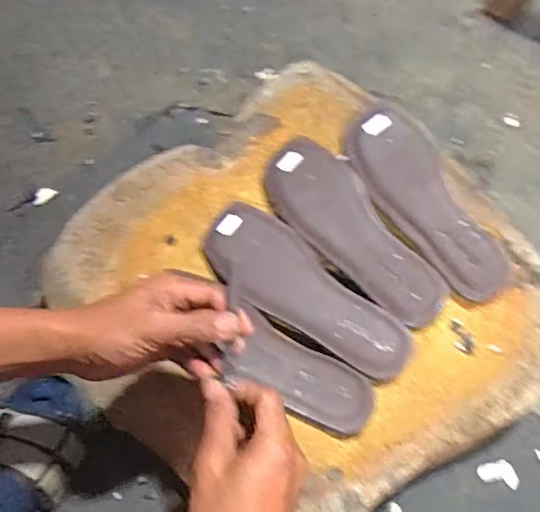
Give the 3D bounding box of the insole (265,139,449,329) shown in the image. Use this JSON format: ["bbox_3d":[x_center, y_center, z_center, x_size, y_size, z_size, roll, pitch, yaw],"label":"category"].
[{"bbox_3d":[0.089,-0.024,0.612,0.089,0.008,0.245,-38,74,4],"label":"insole"}]

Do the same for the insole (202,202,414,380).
[{"bbox_3d":[0.038,0.040,0.592,0.244,0.010,0.089,39,74,13],"label":"insole"}]

